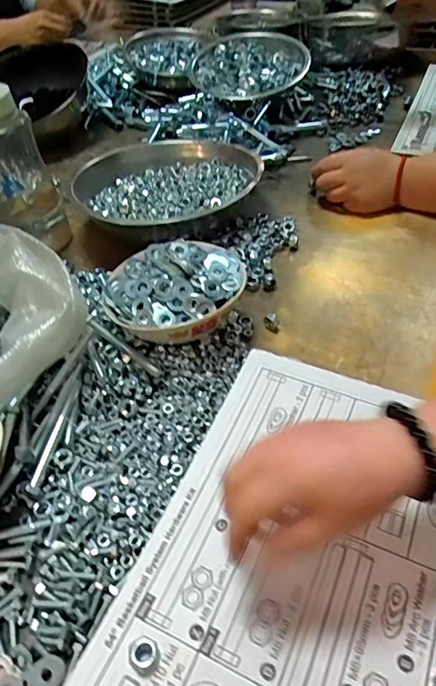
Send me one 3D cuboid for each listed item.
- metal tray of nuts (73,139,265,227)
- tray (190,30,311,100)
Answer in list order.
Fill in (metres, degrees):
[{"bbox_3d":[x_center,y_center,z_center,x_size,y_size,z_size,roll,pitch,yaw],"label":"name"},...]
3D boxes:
[{"bbox_3d":[-0.067,-0.215,0.682,0.248,0.064,0.204,-35,51,-24],"label":"metal tray of nuts"},{"bbox_3d":[0.051,-0.492,0.876,0.189,0.036,0.178,-30,67,-11],"label":"tray"}]

